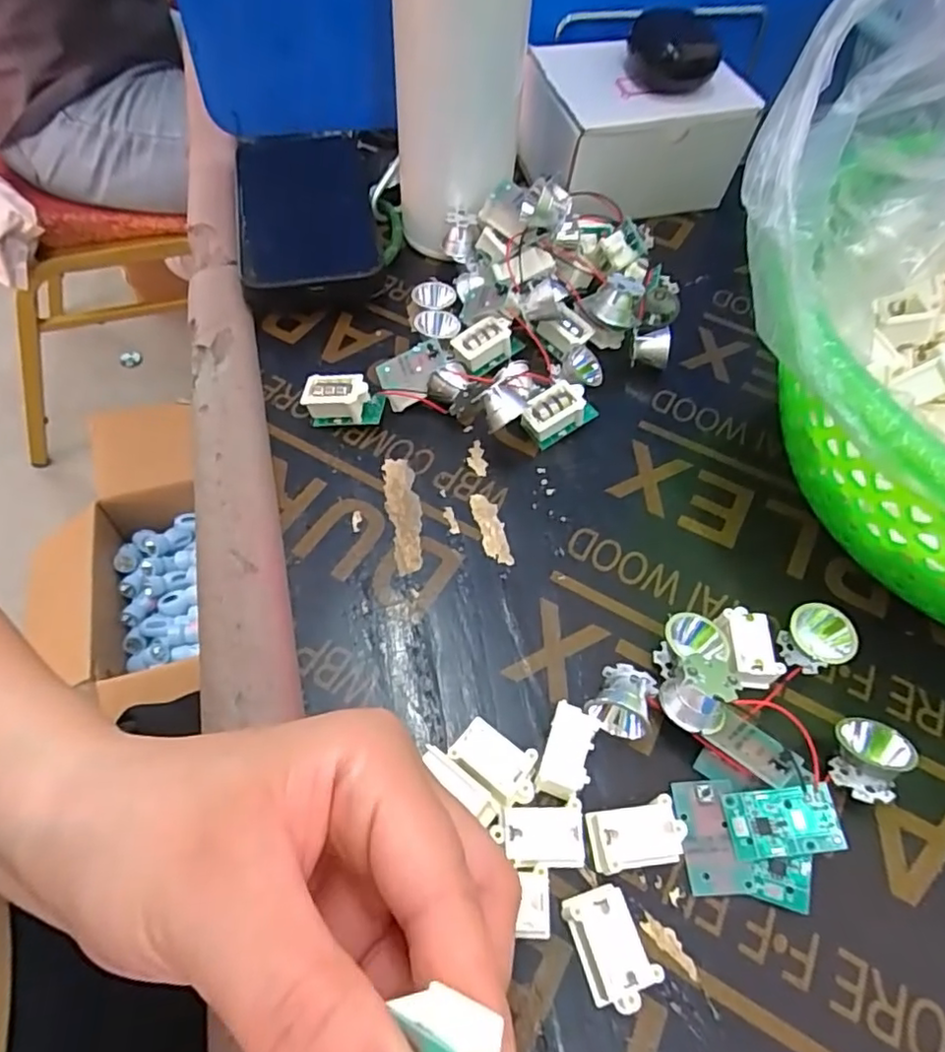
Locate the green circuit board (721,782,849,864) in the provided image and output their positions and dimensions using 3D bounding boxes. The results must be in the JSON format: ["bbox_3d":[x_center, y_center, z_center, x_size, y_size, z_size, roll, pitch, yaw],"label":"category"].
[{"bbox_3d":[0.097,0.093,0.192,0.032,0.004,0.019,-12,68,10],"label":"green circuit board"}]

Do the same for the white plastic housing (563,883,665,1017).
[{"bbox_3d":[0.039,0.121,0.175,0.018,0.014,0.029,-20,60,-16],"label":"white plastic housing"}]

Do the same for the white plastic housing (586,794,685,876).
[{"bbox_3d":[0.051,0.097,0.191,0.030,0.014,0.017,-7,57,-8],"label":"white plastic housing"}]

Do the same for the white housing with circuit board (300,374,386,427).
[{"bbox_3d":[-0.060,-0.058,0.285,0.035,0.021,0.017,7,56,1],"label":"white housing with circuit board"}]

